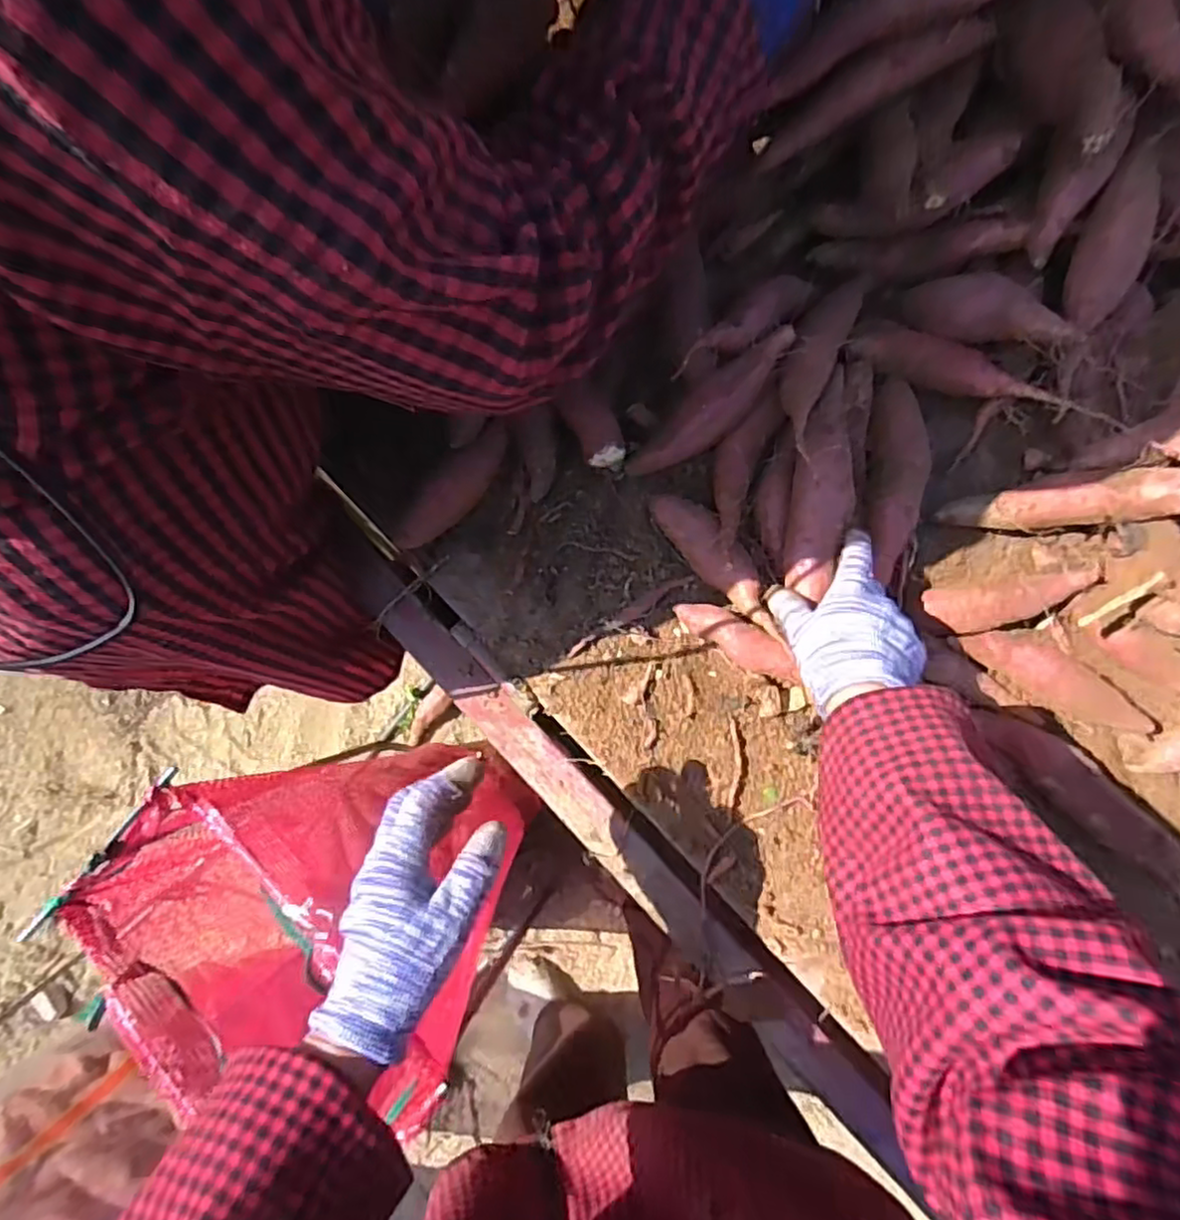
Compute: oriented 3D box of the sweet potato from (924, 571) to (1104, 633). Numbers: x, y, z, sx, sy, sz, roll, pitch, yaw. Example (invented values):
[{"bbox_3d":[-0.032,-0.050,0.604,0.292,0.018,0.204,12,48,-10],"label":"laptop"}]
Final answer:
[{"bbox_3d":[0.327,-0.006,0.529,0.121,0.029,0.035,-7,85,1],"label":"sweet potato"}]

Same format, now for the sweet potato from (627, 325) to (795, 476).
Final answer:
[{"bbox_3d":[0.095,-0.155,0.531,0.154,0.033,0.040,-41,85,17],"label":"sweet potato"}]

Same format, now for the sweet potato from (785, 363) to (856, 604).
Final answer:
[{"bbox_3d":[0.183,-0.102,0.526,0.043,0.037,0.174,9,85,2],"label":"sweet potato"}]

